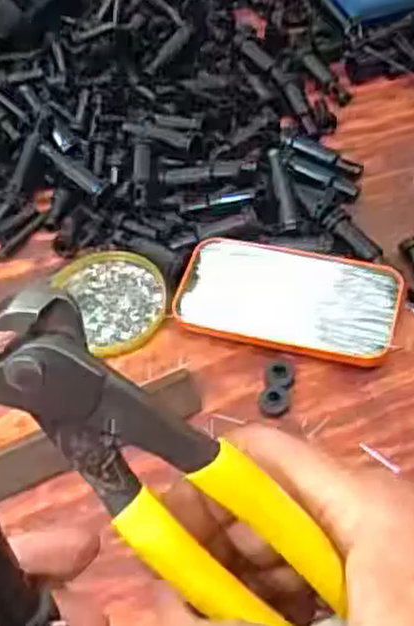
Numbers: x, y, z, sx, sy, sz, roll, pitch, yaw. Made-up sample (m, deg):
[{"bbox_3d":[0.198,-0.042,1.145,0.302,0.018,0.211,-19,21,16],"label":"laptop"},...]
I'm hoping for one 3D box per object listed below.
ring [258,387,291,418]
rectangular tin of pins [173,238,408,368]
[{"bbox_3d":[0.042,0.056,0.476,0.019,0.010,0.017,-23,54,-12],"label":"ring"},{"bbox_3d":[0.056,-0.012,0.519,0.144,0.021,0.074,12,55,14],"label":"rectangular tin of pins"}]

